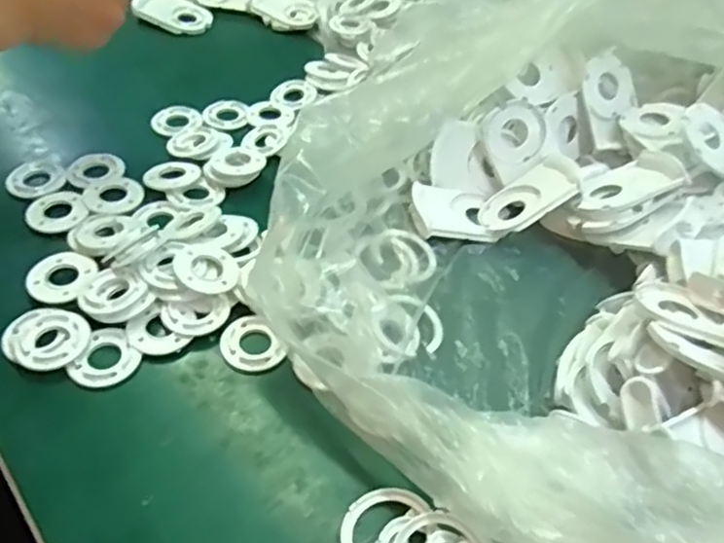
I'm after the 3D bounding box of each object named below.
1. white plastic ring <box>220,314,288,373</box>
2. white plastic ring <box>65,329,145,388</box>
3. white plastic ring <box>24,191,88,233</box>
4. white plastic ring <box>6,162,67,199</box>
[{"bbox_3d":[-0.074,0.048,0.437,0.037,0.006,0.043,-27,55,-27],"label":"white plastic ring"},{"bbox_3d":[-0.165,0.055,0.418,0.041,0.006,0.039,3,47,-3],"label":"white plastic ring"},{"bbox_3d":[-0.236,-0.047,0.508,0.043,0.004,0.047,3,47,-3],"label":"white plastic ring"},{"bbox_3d":[-0.264,-0.076,0.540,0.049,0.009,0.049,3,47,-3],"label":"white plastic ring"}]

